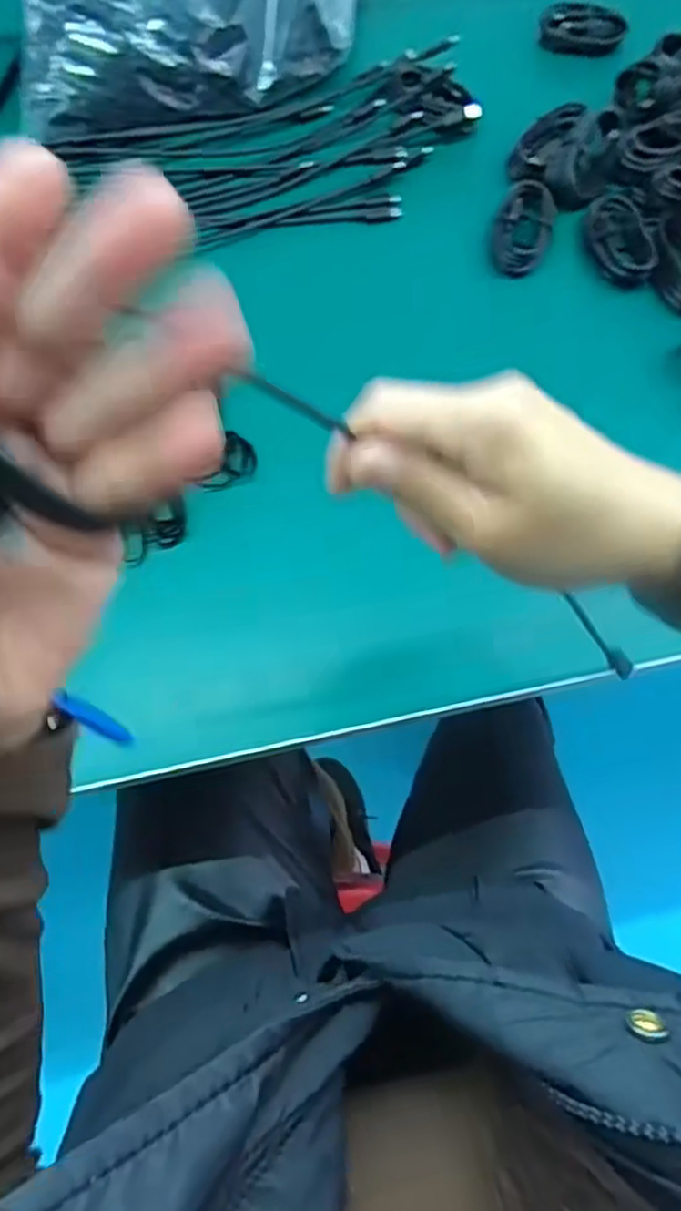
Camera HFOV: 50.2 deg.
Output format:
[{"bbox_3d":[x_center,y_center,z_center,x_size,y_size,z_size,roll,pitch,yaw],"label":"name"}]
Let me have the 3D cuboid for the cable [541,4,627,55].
[{"bbox_3d":[0.202,-0.480,0.609,0.070,0.028,0.023,14,69,3],"label":"cable"}]

